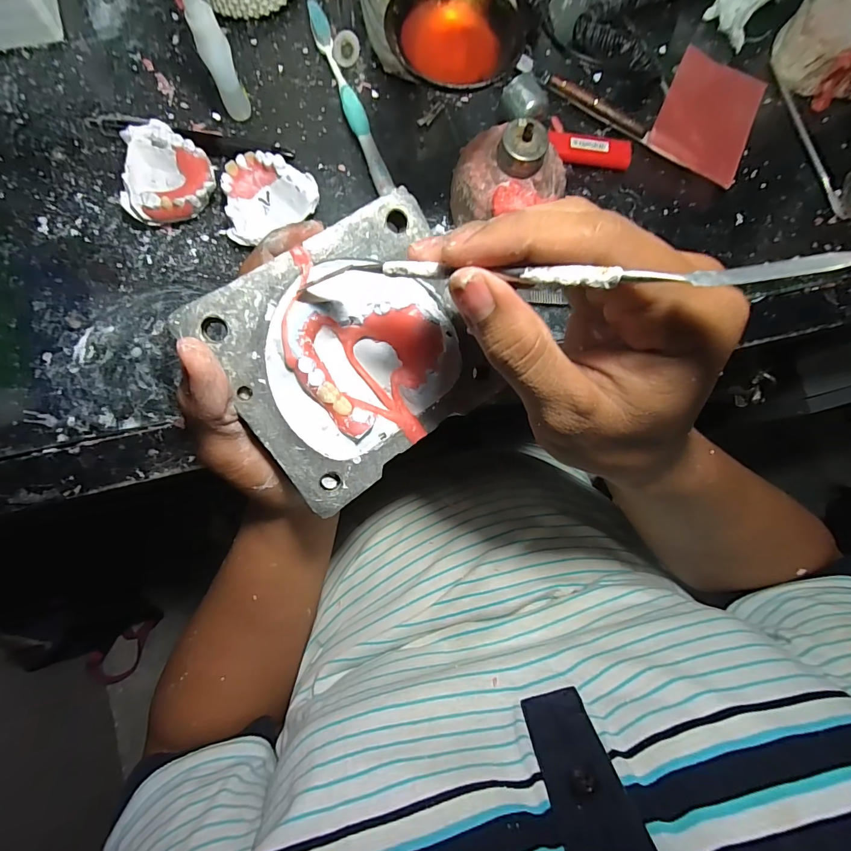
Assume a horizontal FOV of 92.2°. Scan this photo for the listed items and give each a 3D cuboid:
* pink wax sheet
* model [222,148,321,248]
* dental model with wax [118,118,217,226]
[{"bbox_3d":[0.233,-0.255,0.336,0.076,0.008,0.122,26,76,-1],"label":"pink wax sheet"},{"bbox_3d":[-0.107,-0.157,0.288,0.062,0.027,0.056,-2,83,-4],"label":"model"},{"bbox_3d":[-0.181,-0.169,0.284,0.061,0.025,0.061,42,82,2],"label":"dental model with wax"}]

